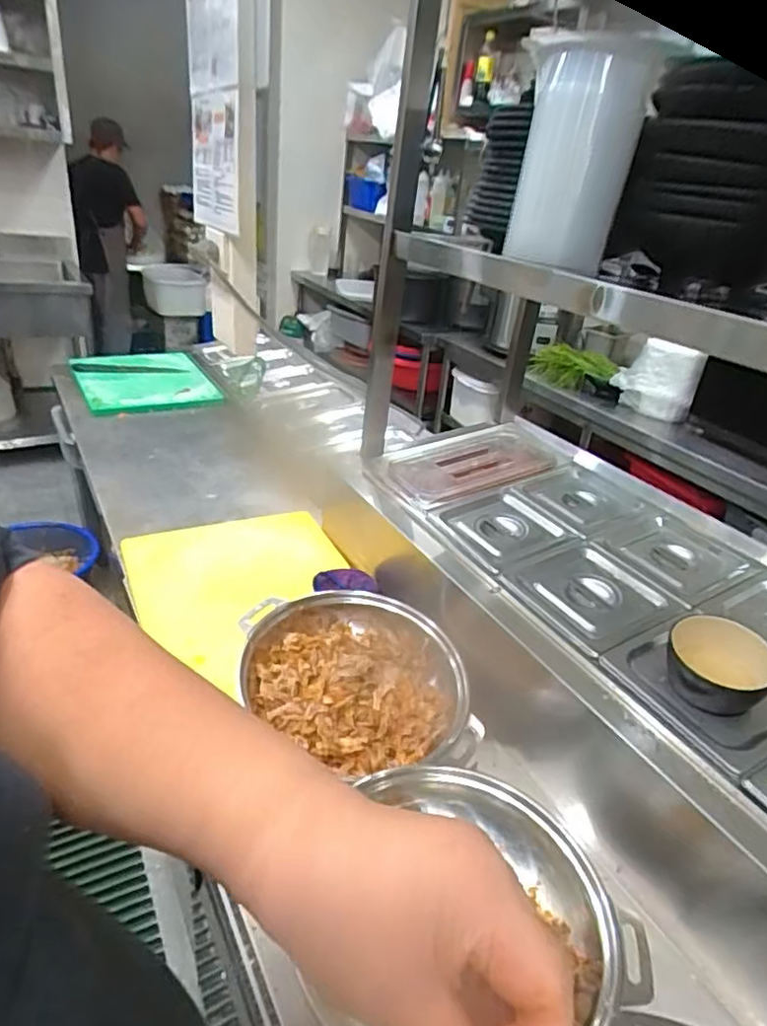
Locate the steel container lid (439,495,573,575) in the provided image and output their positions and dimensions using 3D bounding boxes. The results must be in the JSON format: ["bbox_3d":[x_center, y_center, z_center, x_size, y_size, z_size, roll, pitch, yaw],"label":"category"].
[{"bbox_3d":[0.178,0.024,0.919,0.163,0.022,0.156,-11,33,-29],"label":"steel container lid"}]

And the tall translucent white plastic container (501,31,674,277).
[{"bbox_3d":[0.220,-0.407,0.710,0.131,0.226,0.108,15,30,14],"label":"tall translucent white plastic container"}]

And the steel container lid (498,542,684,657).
[{"bbox_3d":[0.270,0.102,0.796,0.164,0.022,0.173,-10,33,-28],"label":"steel container lid"}]

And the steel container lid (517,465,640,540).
[{"bbox_3d":[0.317,-0.024,0.993,0.160,0.019,0.165,-13,34,-31],"label":"steel container lid"}]

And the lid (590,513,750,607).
[{"bbox_3d":[0.405,0.053,0.876,0.165,0.023,0.184,-10,33,-28],"label":"lid"}]

